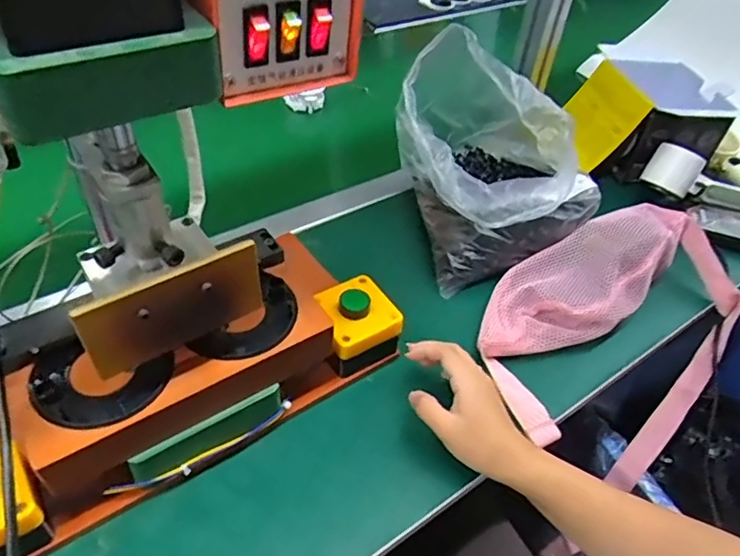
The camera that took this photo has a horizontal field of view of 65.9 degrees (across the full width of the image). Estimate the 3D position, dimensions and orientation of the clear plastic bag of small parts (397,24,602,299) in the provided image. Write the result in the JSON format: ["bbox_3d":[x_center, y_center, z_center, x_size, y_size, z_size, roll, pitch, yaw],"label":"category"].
[{"bbox_3d":[0.135,-0.148,0.653,0.180,0.191,0.228,-13,48,-19],"label":"clear plastic bag of small parts"}]

